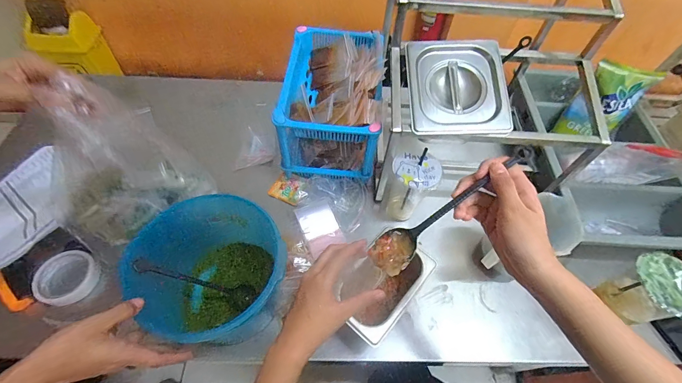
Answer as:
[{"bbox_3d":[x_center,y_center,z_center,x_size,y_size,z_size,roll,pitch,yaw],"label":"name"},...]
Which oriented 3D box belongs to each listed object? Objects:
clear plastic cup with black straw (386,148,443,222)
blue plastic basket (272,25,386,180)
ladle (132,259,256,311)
[{"bbox_3d":[0.136,-0.005,0.654,0.087,0.164,0.088,1,59,-2],"label":"clear plastic cup with black straw"},{"bbox_3d":[-0.017,-0.195,0.722,0.199,0.188,0.295,5,59,0],"label":"blue plastic basket"},{"bbox_3d":[-0.227,0.151,0.518,0.026,0.209,0.042,-18,52,33],"label":"ladle"}]

